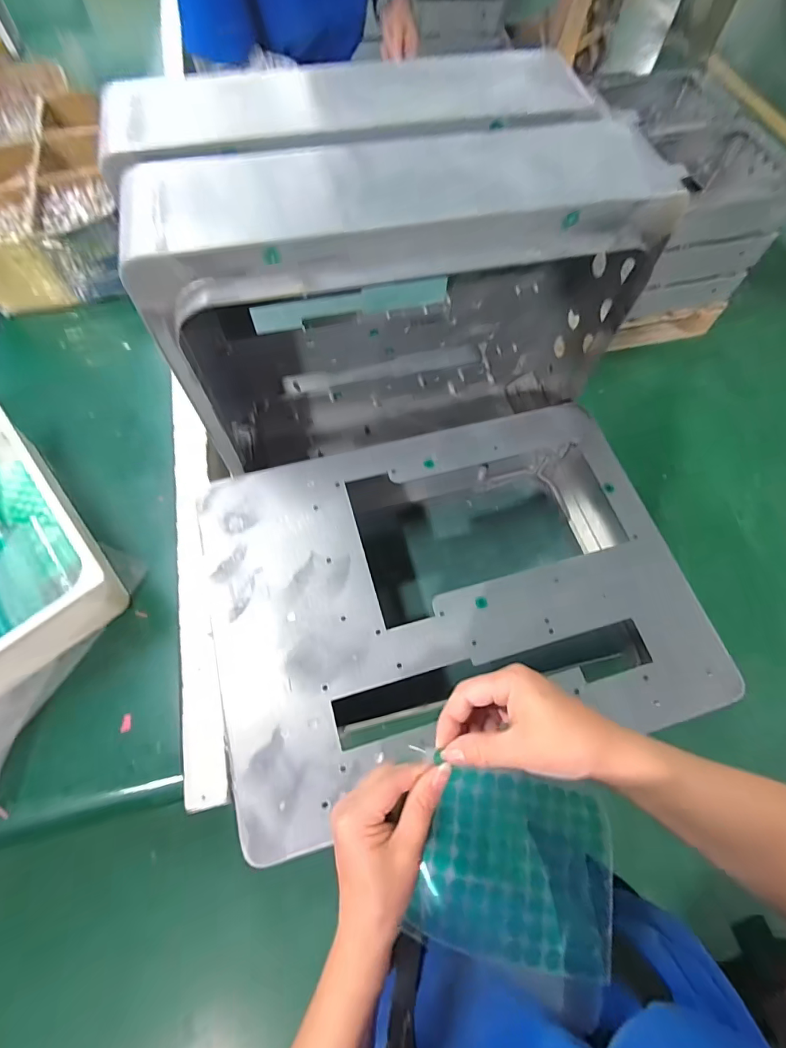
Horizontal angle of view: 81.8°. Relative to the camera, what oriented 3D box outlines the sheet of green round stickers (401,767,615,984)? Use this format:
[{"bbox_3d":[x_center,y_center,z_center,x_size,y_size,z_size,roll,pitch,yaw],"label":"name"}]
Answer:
[{"bbox_3d":[0.085,0.225,0.302,0.127,0.018,0.103,11,67,3],"label":"sheet of green round stickers"}]

